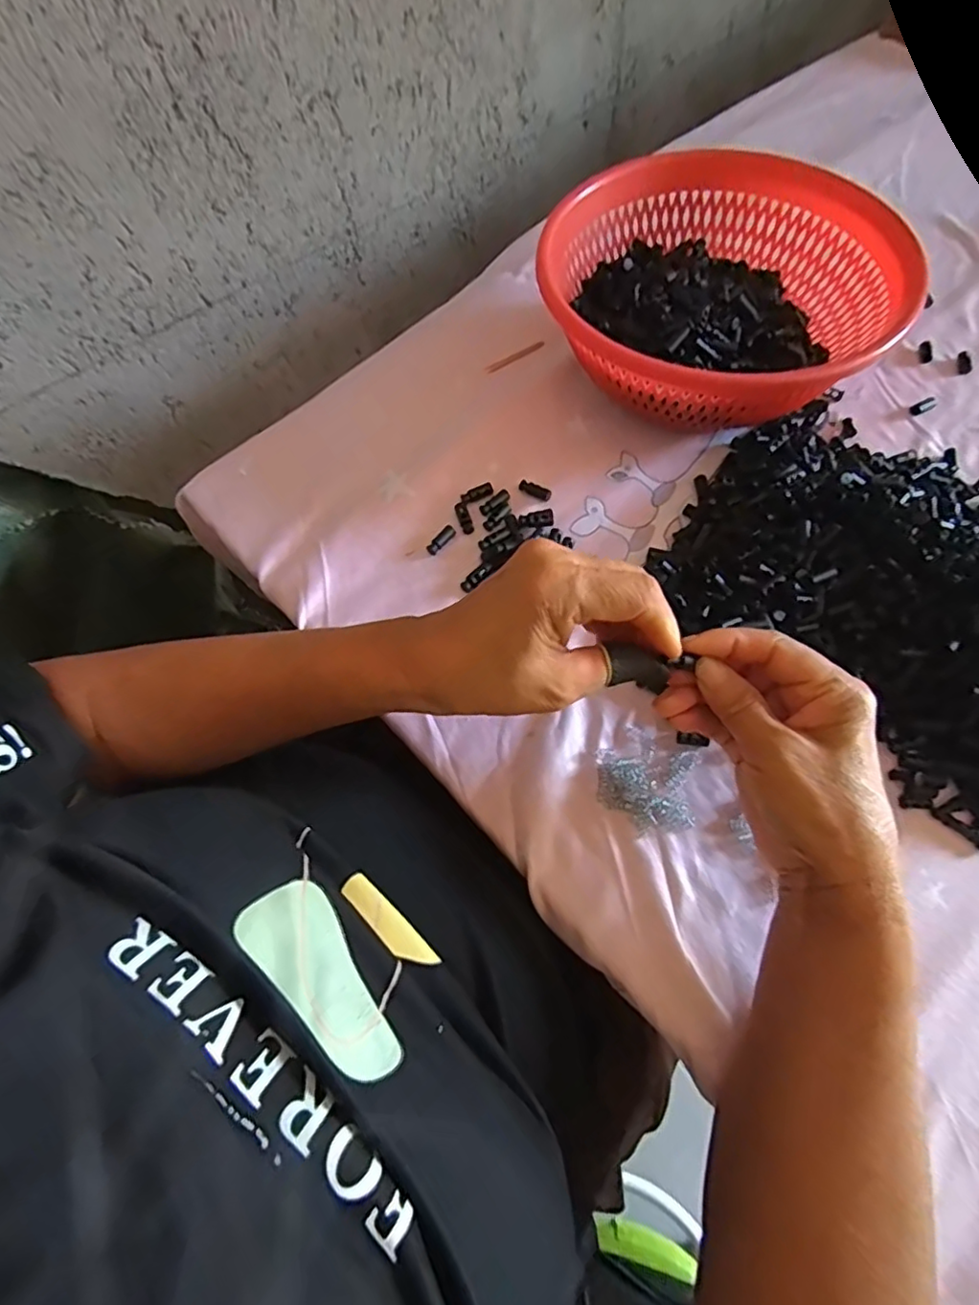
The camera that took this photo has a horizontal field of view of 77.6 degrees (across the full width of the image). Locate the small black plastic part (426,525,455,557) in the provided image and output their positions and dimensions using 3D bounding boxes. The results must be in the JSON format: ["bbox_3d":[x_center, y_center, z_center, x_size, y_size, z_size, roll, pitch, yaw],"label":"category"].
[{"bbox_3d":[-0.036,-0.082,0.446,0.009,0.006,0.026,38,72,19],"label":"small black plastic part"}]

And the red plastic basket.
[{"bbox_3d":[0.171,-0.262,0.468,0.229,0.098,0.248,-1,64,3],"label":"red plastic basket"}]

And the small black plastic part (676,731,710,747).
[{"bbox_3d":[0.124,0.053,0.370,0.019,0.004,0.008,8,65,7],"label":"small black plastic part"}]

